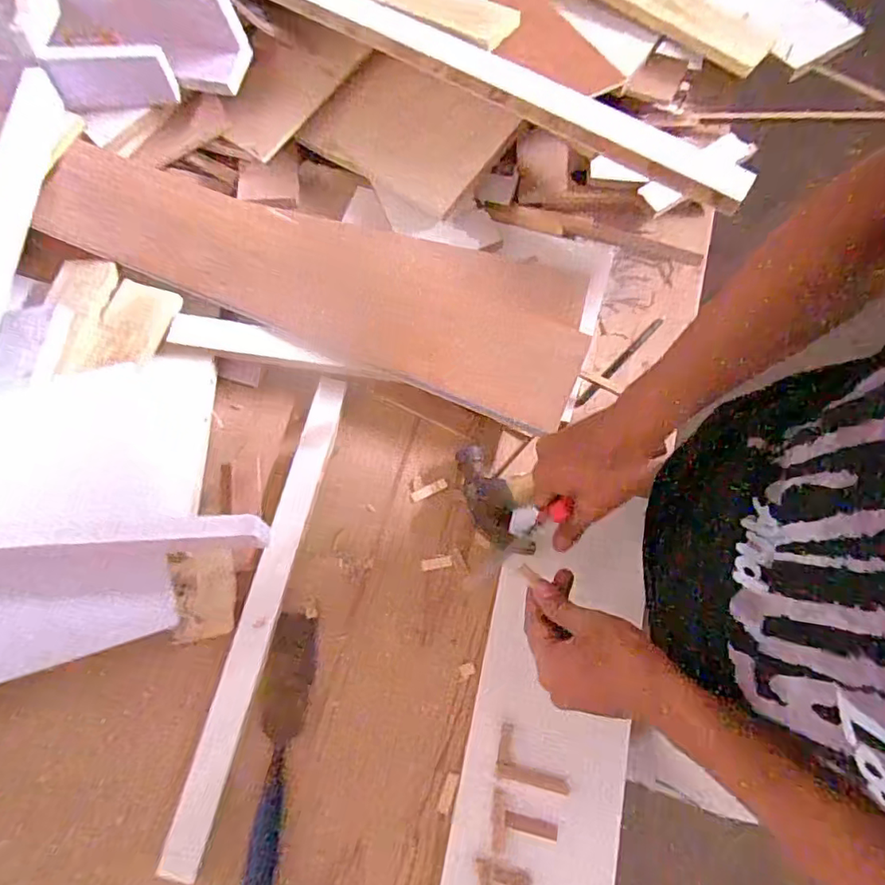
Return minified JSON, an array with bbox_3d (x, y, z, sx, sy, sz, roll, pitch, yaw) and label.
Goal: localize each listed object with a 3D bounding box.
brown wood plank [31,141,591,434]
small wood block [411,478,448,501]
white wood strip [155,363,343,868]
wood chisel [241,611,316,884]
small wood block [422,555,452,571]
[{"bbox_3d":[-0.150,-0.213,0.663,0.652,0.026,0.187,21,80,3],"label":"brown wood plank"},{"bbox_3d":[-0.014,0.052,0.618,0.041,0.004,0.011,-25,73,-9],"label":"small wood block"},{"bbox_3d":[-0.179,0.156,0.564,0.037,0.013,0.481,12,71,4],"label":"white wood strip"},{"bbox_3d":[-0.156,0.288,0.519,0.043,0.029,0.246,5,71,1],"label":"wood chisel"},{"bbox_3d":[-0.006,0.128,0.596,0.033,0.004,0.012,-8,71,-3],"label":"small wood block"}]

